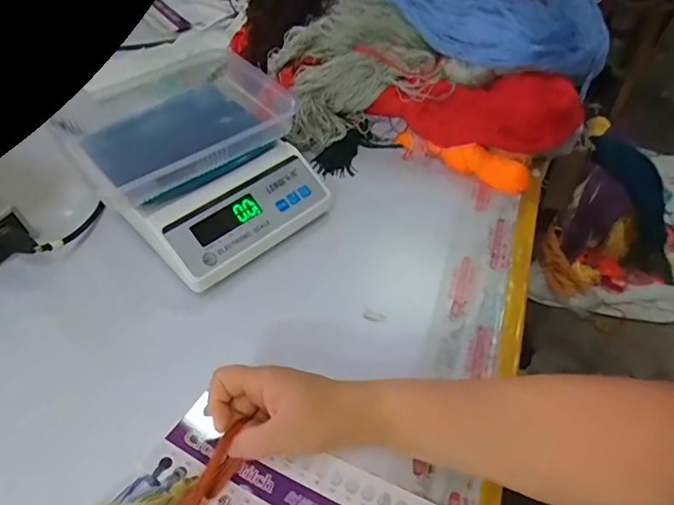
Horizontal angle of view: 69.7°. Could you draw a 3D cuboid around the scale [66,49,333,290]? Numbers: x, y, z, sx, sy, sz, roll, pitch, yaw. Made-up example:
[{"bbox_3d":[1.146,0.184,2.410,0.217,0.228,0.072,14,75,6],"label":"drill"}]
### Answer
[{"bbox_3d":[-0.160,-0.109,0.564,0.224,0.094,0.269,-35,59,-27],"label":"scale"}]

